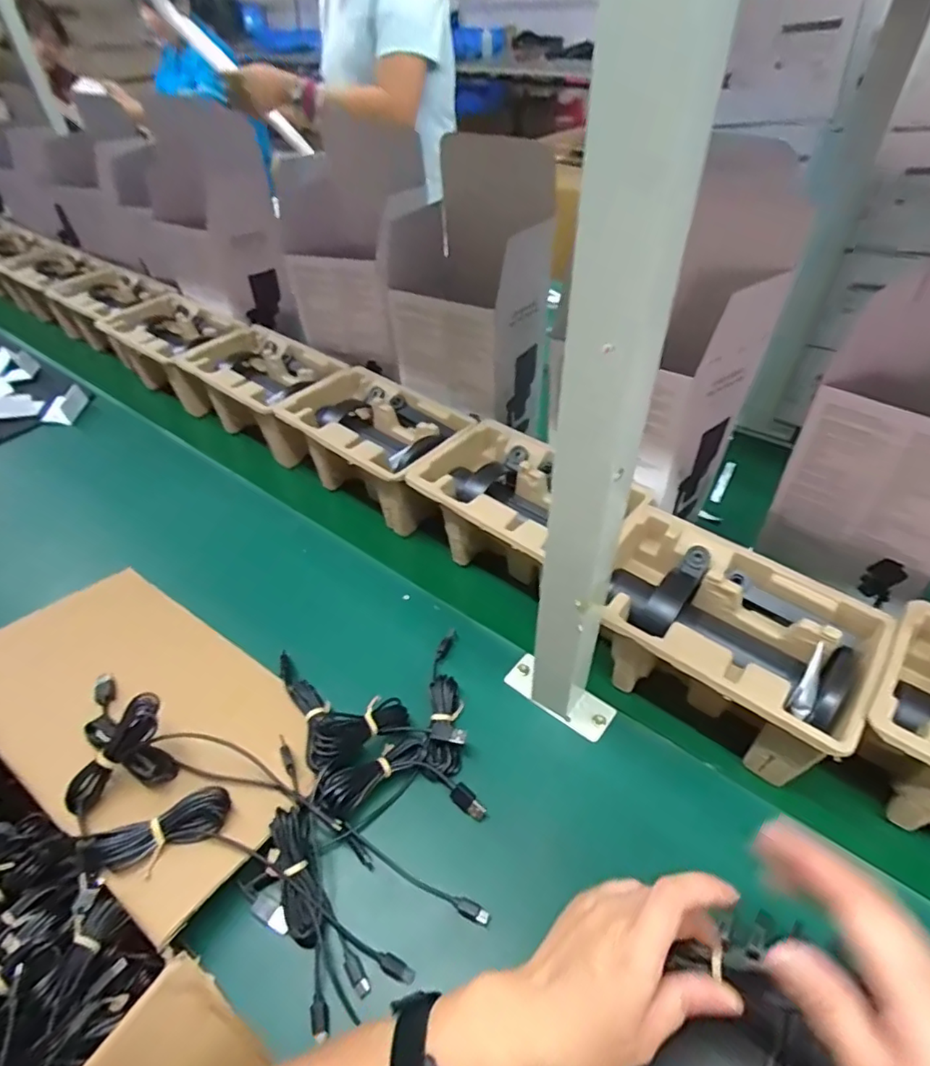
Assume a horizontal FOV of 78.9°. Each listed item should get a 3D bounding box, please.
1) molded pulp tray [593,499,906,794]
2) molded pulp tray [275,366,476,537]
[{"bbox_3d":[0.223,0.094,0.501,0.221,0.105,0.146,25,49,28],"label":"molded pulp tray"},{"bbox_3d":[-0.111,-0.109,0.729,0.241,0.104,0.144,28,51,30],"label":"molded pulp tray"}]

